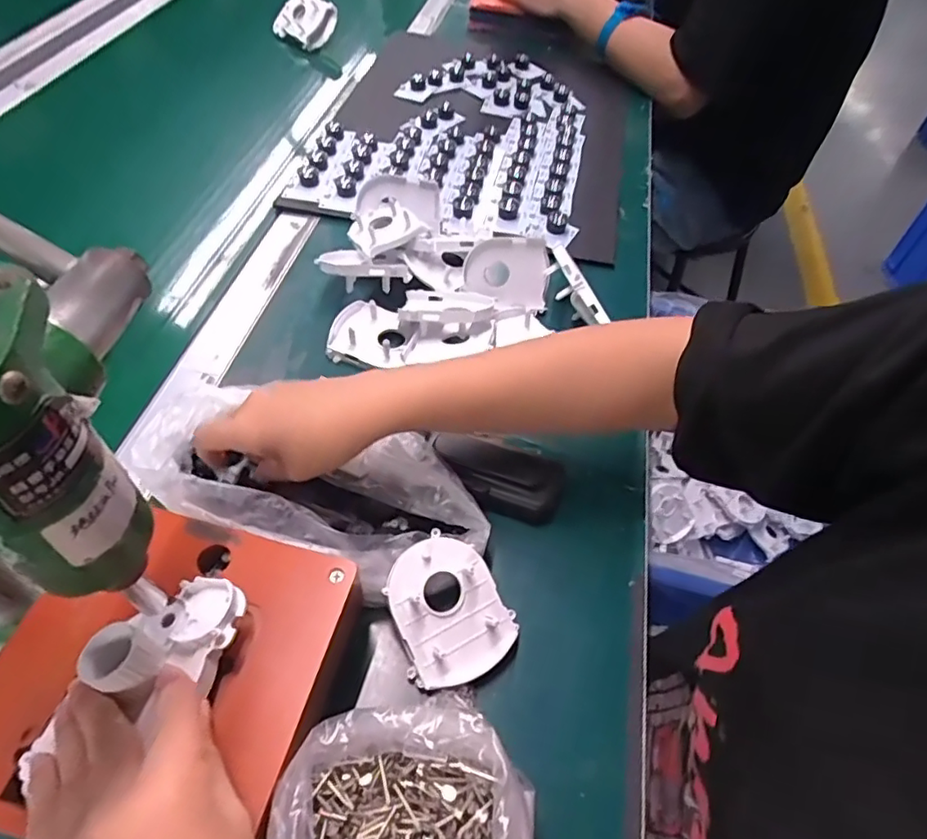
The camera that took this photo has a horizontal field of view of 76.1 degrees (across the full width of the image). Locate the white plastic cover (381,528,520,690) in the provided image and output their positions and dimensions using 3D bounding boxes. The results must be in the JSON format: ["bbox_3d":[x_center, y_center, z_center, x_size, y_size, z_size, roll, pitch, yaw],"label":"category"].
[{"bbox_3d":[-0.010,0.114,0.359,0.068,0.010,0.082,-29,85,-20],"label":"white plastic cover"}]

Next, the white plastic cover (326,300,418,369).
[{"bbox_3d":[-0.078,-0.074,0.515,0.071,0.024,0.060,16,53,8],"label":"white plastic cover"}]

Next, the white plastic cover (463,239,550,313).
[{"bbox_3d":[0.041,-0.138,0.552,0.079,0.062,0.011,6,11,-12],"label":"white plastic cover"}]

